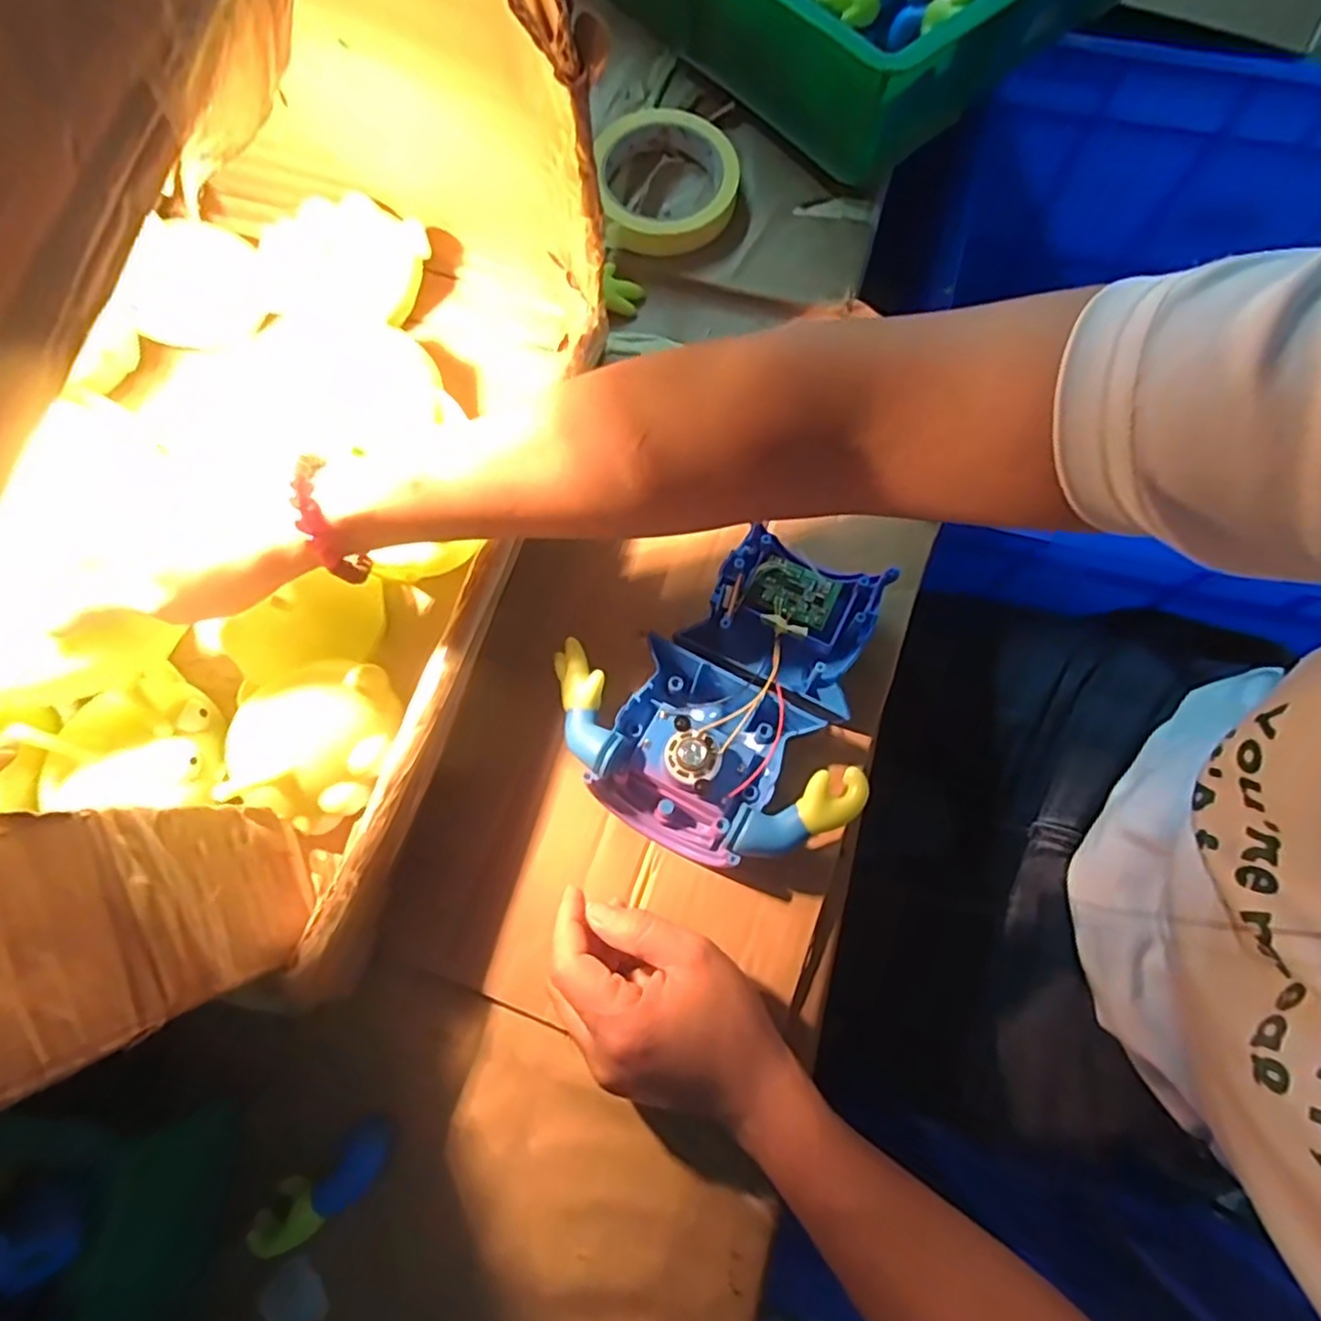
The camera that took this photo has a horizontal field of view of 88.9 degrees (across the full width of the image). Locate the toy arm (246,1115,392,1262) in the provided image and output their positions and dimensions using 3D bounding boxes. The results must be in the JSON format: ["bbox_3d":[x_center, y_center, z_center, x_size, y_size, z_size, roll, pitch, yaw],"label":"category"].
[{"bbox_3d":[-0.148,0.233,0.298,0.062,0.013,0.026,-37,77,-23],"label":"toy arm"}]

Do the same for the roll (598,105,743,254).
[{"bbox_3d":[0.003,-0.308,0.435,0.092,0.022,0.095,0,78,1],"label":"roll"}]

